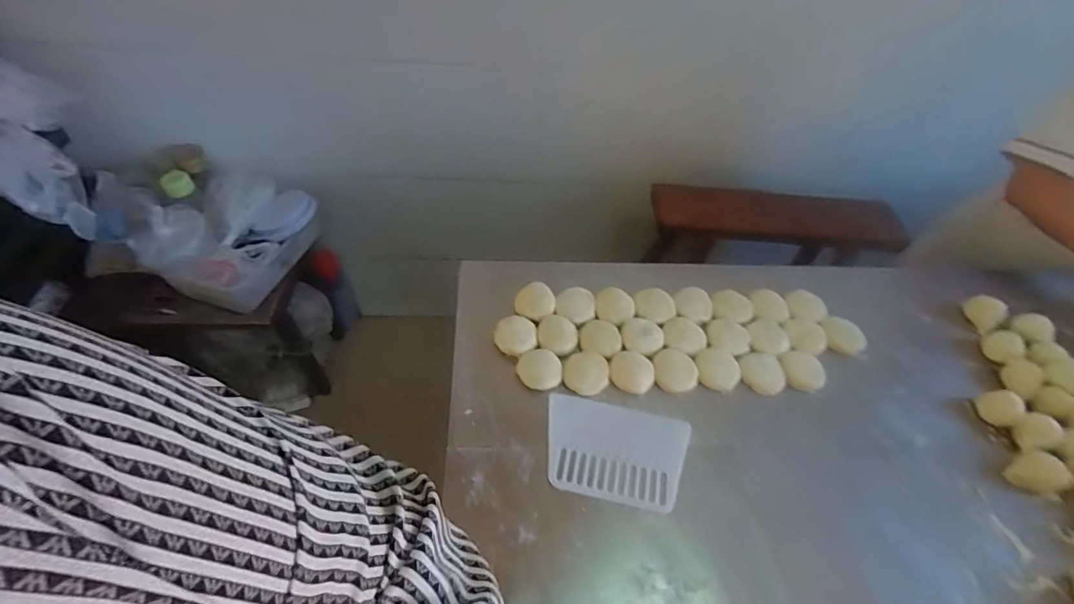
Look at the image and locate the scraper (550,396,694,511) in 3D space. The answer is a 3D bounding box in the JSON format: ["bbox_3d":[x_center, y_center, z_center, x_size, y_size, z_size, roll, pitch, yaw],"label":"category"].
[{"bbox_3d":[0.090,0.172,0.562,0.161,0.006,0.110,13,53,4],"label":"scraper"}]

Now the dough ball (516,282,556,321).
[{"bbox_3d":[-0.002,-0.003,0.671,0.054,0.021,0.054,3,53,-3],"label":"dough ball"}]

